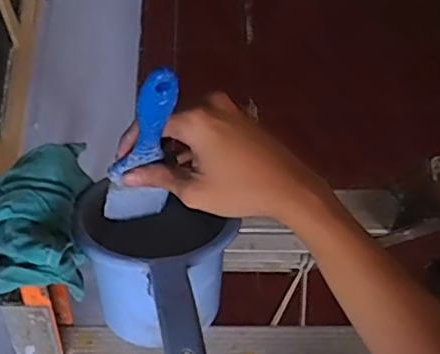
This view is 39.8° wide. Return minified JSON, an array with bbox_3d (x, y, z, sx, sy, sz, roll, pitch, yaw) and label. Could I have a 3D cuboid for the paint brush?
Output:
[{"bbox_3d":[-0.052,-0.015,0.427,0.047,0.192,0.010,-2,63,-16],"label":"paint brush"}]

